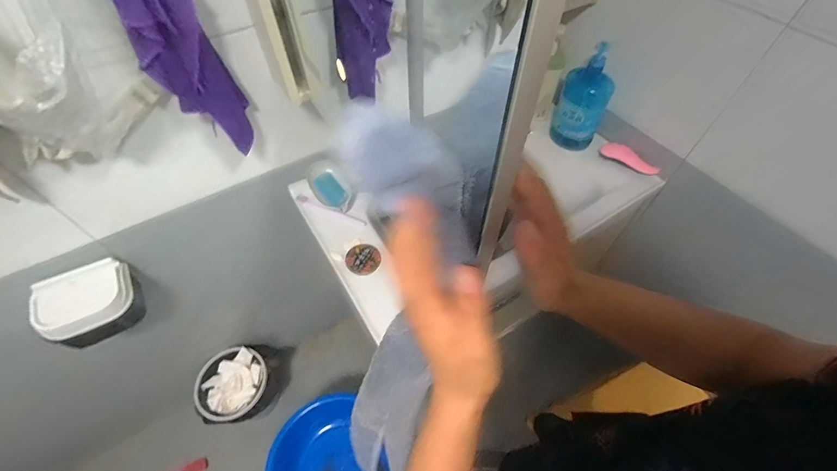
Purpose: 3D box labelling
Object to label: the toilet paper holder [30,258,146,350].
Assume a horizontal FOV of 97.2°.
[{"bbox_3d":[-0.645,0.135,0.749,0.168,0.138,0.099,-37,62,-23],"label":"toilet paper holder"}]

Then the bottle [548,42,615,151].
[{"bbox_3d":[0.410,-0.338,0.911,0.115,0.228,0.093,21,57,15],"label":"bottle"}]

